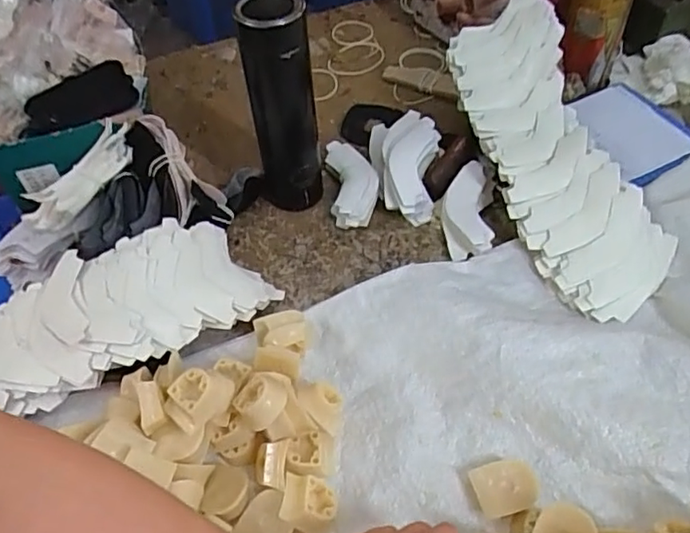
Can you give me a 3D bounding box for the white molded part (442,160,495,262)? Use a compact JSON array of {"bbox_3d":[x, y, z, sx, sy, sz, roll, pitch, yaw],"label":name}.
[{"bbox_3d":[0.129,-0.060,0.628,0.048,0.019,0.123,0,50,3],"label":"white molded part"}]

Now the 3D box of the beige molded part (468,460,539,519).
[{"bbox_3d":[0.123,0.169,0.444,0.045,0.020,0.038,-10,51,-5],"label":"beige molded part"}]

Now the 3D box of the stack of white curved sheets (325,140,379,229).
[{"bbox_3d":[0.009,-0.095,0.665,0.053,0.032,0.126,-6,50,-1],"label":"stack of white curved sheets"}]

